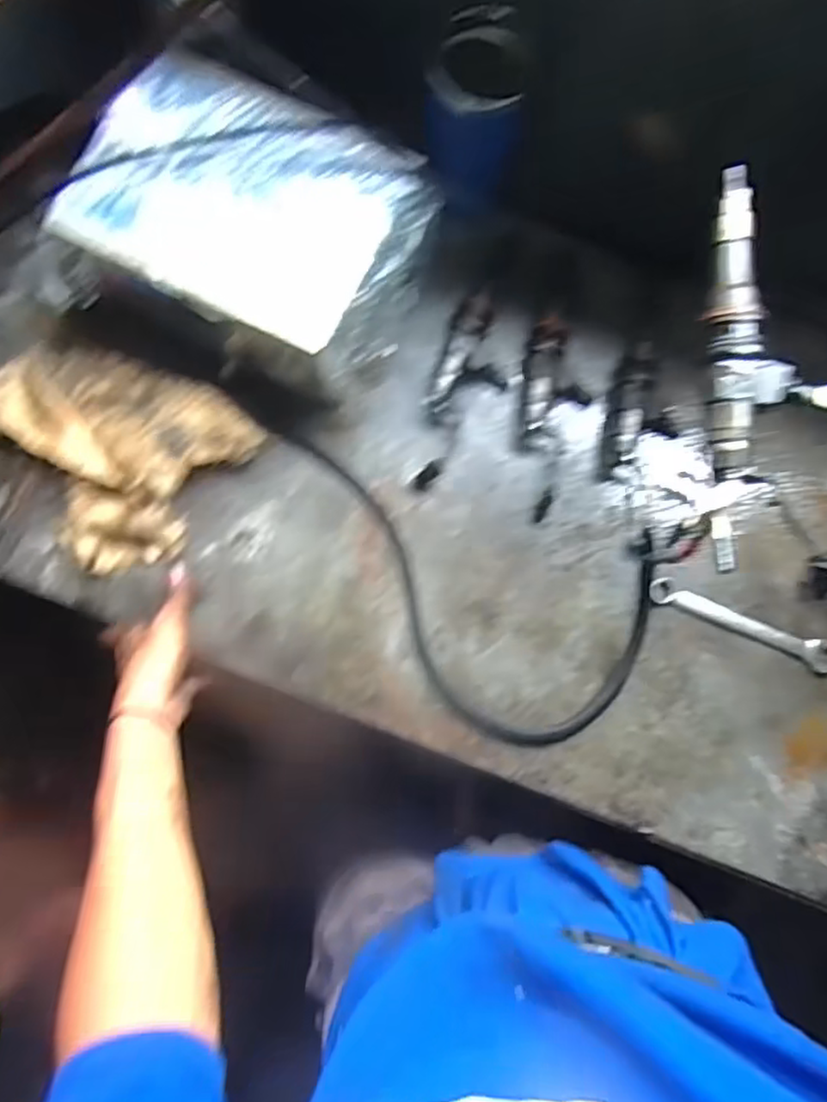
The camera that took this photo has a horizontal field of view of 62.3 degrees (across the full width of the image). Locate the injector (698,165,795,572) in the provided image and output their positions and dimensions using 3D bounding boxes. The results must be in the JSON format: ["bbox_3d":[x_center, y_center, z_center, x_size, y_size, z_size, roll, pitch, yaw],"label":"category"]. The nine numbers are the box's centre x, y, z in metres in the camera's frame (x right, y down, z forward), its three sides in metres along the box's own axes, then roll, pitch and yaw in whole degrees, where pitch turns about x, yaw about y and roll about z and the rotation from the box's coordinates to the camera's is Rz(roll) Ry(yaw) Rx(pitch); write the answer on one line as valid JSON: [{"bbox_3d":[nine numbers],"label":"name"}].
[{"bbox_3d":[0.203,-0.117,0.419,0.043,0.024,0.249,6,81,-3],"label":"injector"}]

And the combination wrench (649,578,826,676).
[{"bbox_3d":[0.300,0.067,0.619,0.180,0.006,0.025,24,81,0],"label":"combination wrench"}]

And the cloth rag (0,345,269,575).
[{"bbox_3d":[-0.277,-0.098,0.611,0.218,0.040,0.184,35,81,2],"label":"cloth rag"}]

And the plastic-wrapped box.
[{"bbox_3d":[-0.135,-0.272,0.606,0.269,0.112,0.197,23,81,0],"label":"plastic-wrapped box"}]

